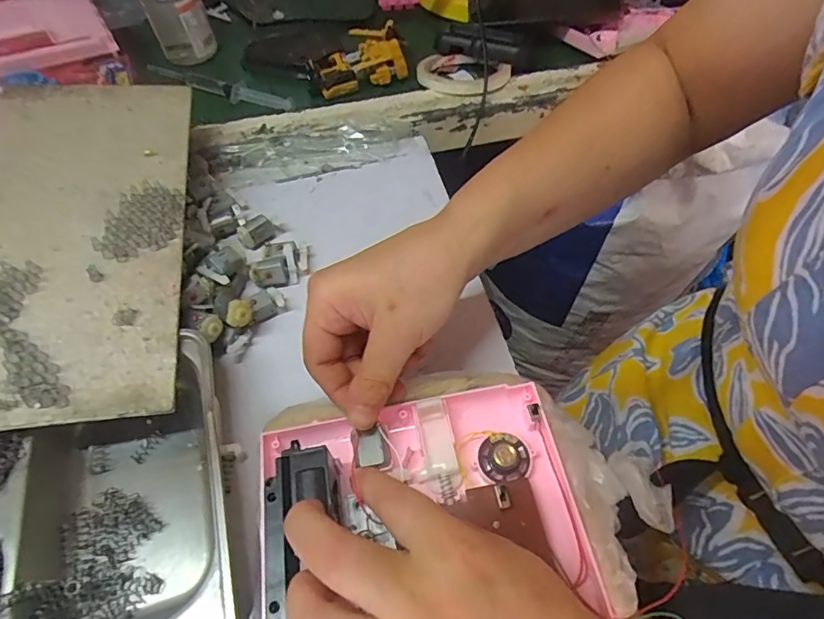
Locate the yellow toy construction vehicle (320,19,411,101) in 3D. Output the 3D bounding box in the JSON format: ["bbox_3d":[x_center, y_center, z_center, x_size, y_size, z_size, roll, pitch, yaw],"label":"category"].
[{"bbox_3d":[-0.055,-0.275,0.552,0.089,0.034,0.085,-8,54,-5],"label":"yellow toy construction vehicle"}]

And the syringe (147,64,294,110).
[{"bbox_3d":[-0.207,-0.242,0.551,0.184,0.022,0.023,23,57,17],"label":"syringe"}]

